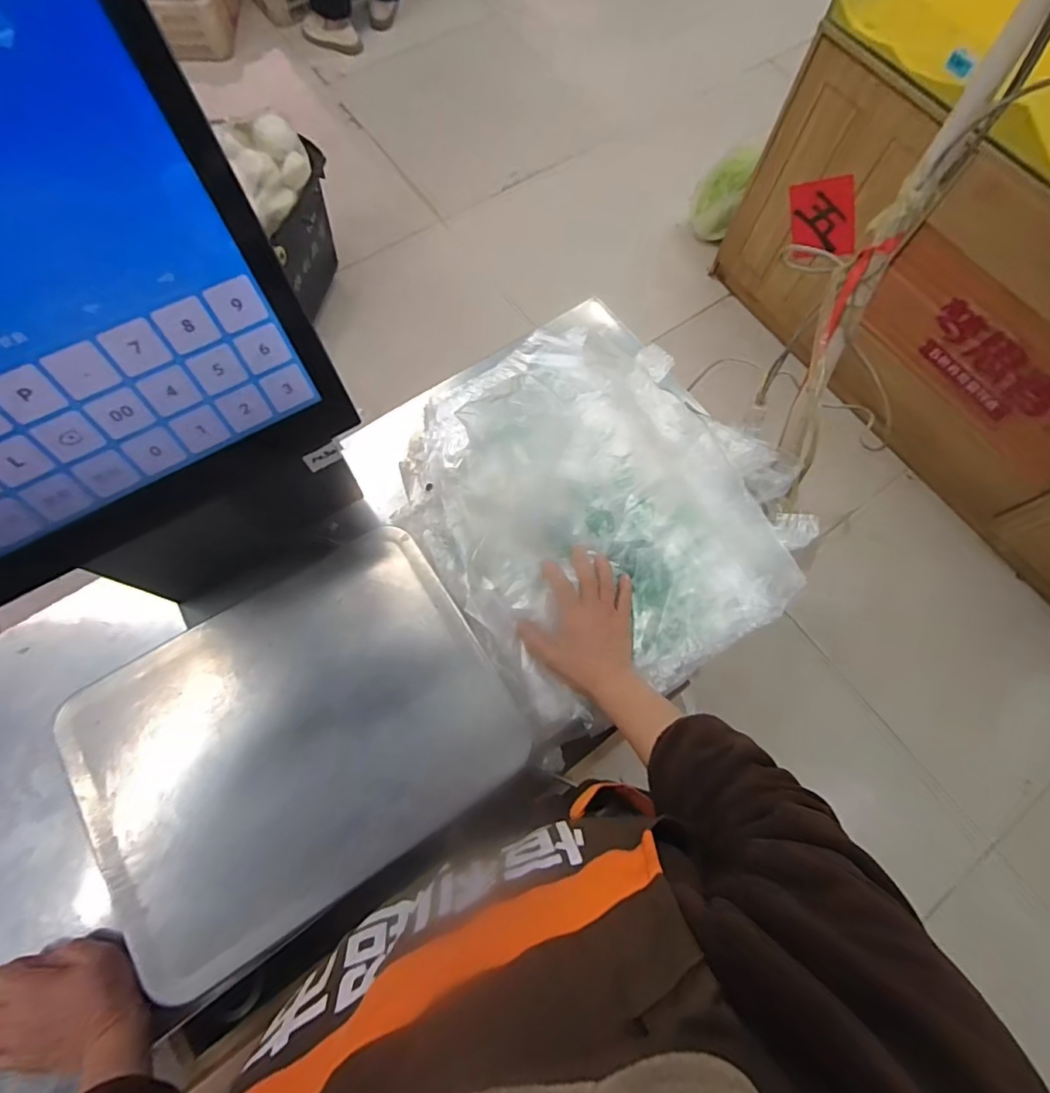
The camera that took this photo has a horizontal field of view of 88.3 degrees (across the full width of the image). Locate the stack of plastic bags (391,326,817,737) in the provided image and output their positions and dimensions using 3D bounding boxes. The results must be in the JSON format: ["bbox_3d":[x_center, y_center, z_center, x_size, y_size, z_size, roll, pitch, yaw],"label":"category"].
[{"bbox_3d":[0.083,-0.073,0.644,0.431,0.108,0.461,-37,77,-13],"label":"stack of plastic bags"}]

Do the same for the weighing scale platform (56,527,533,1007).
[{"bbox_3d":[-0.217,0.182,0.533,0.379,0.036,0.290,-32,76,-12],"label":"weighing scale platform"}]

